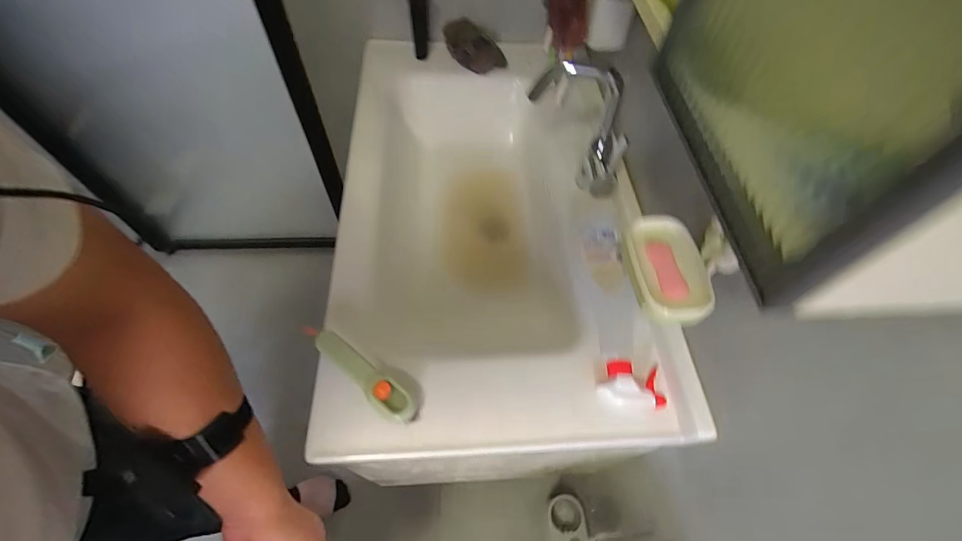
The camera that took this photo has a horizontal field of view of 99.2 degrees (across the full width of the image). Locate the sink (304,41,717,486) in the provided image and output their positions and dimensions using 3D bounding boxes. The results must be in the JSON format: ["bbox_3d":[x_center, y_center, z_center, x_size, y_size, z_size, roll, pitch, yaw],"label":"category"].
[{"bbox_3d":[-0.013,-0.094,0.817,0.522,0.263,0.897,-4,59,-6],"label":"sink"}]

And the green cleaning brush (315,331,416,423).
[{"bbox_3d":[-0.153,0.139,0.531,0.160,0.043,0.037,34,62,16],"label":"green cleaning brush"}]

